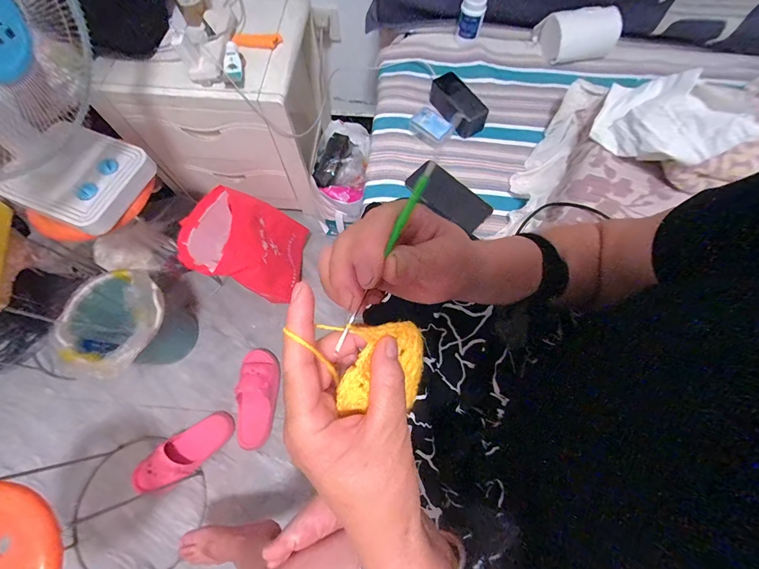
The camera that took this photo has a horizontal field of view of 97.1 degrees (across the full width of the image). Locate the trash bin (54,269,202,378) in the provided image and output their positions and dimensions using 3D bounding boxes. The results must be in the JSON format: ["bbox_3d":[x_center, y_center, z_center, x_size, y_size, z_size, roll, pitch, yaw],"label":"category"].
[{"bbox_3d":[-0.686,0.115,0.951,0.253,0.282,0.244,0,70,0],"label":"trash bin"}]

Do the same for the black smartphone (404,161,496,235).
[{"bbox_3d":[0.134,-0.170,0.643,0.160,0.013,0.075,39,79,6],"label":"black smartphone"}]

